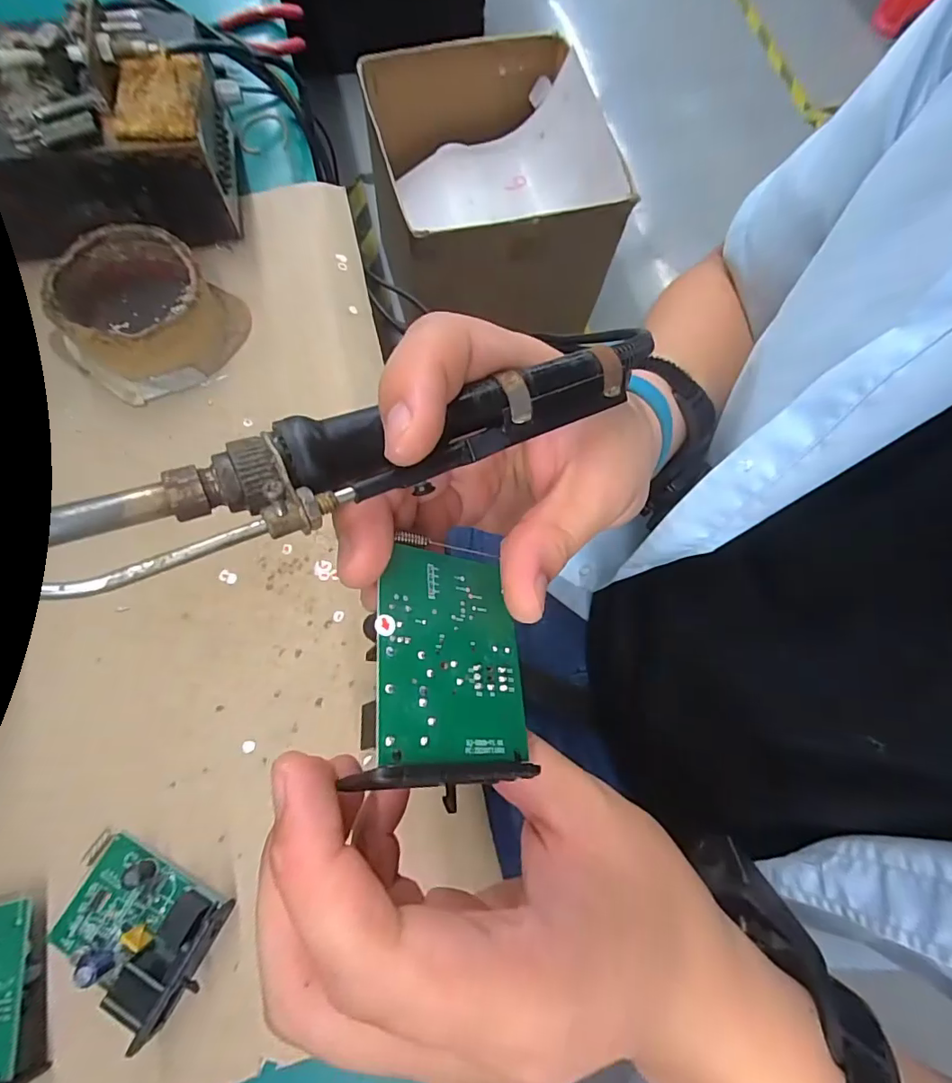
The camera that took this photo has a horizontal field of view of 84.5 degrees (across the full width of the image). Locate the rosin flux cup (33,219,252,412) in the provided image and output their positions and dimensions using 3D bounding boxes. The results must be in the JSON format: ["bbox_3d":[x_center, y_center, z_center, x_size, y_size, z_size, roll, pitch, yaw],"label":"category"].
[{"bbox_3d":[-0.205,-0.146,0.317,0.099,0.042,0.101,1,73,-2],"label":"rosin flux cup"}]

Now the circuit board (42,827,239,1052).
[{"bbox_3d":[-0.153,0.170,0.230,0.073,0.025,0.048,27,74,6],"label":"circuit board"}]

